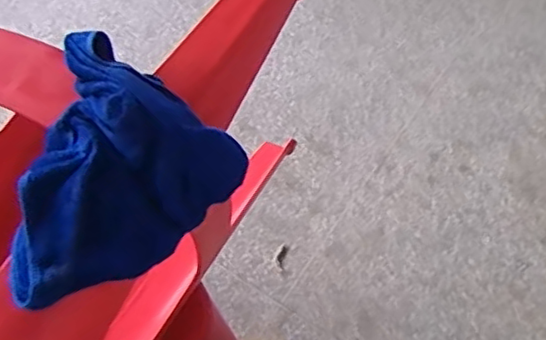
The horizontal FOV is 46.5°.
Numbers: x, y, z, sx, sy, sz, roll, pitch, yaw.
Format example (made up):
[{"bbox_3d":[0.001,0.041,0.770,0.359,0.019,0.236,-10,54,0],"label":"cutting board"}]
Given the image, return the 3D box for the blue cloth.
[{"bbox_3d":[-0.134,0.012,0.496,0.150,0.086,0.189,25,62,16],"label":"blue cloth"}]

